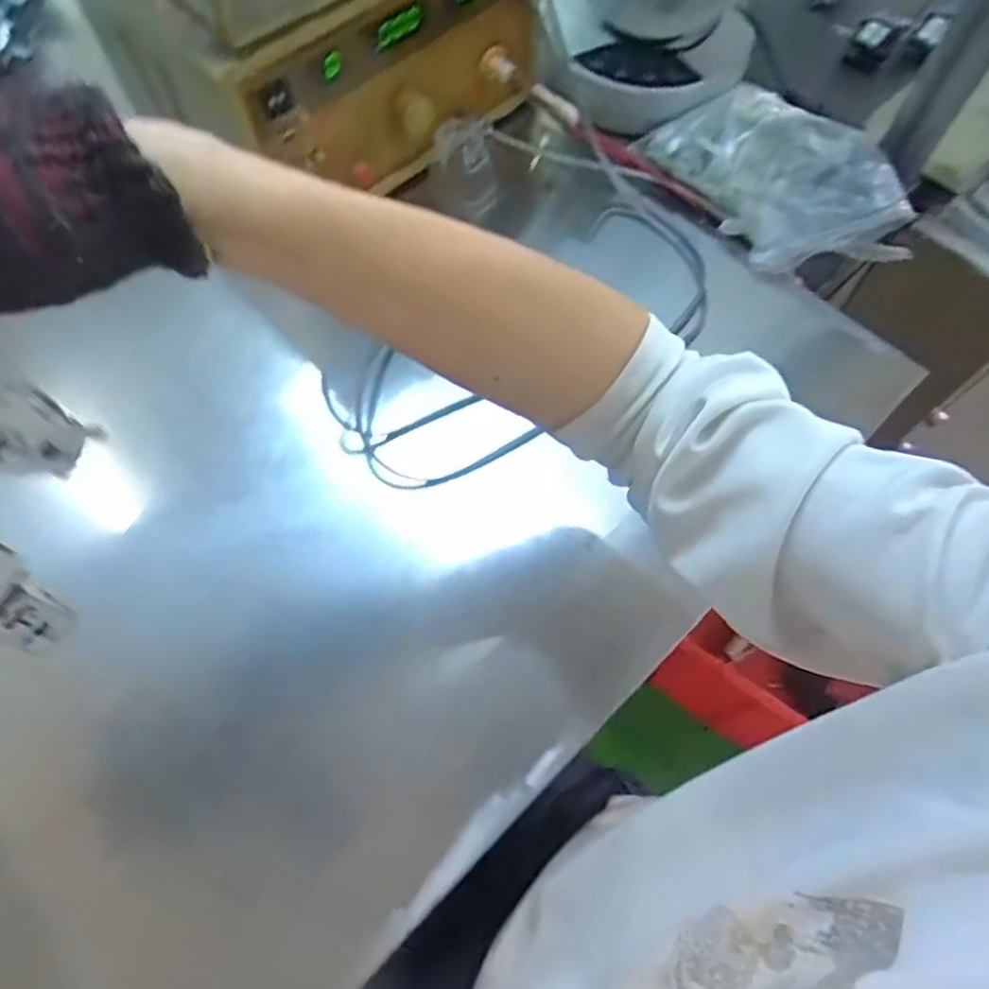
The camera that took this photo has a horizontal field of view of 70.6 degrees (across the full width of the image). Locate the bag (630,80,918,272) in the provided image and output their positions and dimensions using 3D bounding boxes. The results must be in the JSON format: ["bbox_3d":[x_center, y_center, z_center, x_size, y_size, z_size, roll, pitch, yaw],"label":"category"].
[{"bbox_3d":[0.258,-0.288,0.634,0.247,0.065,0.152,32,70,13],"label":"bag"}]

